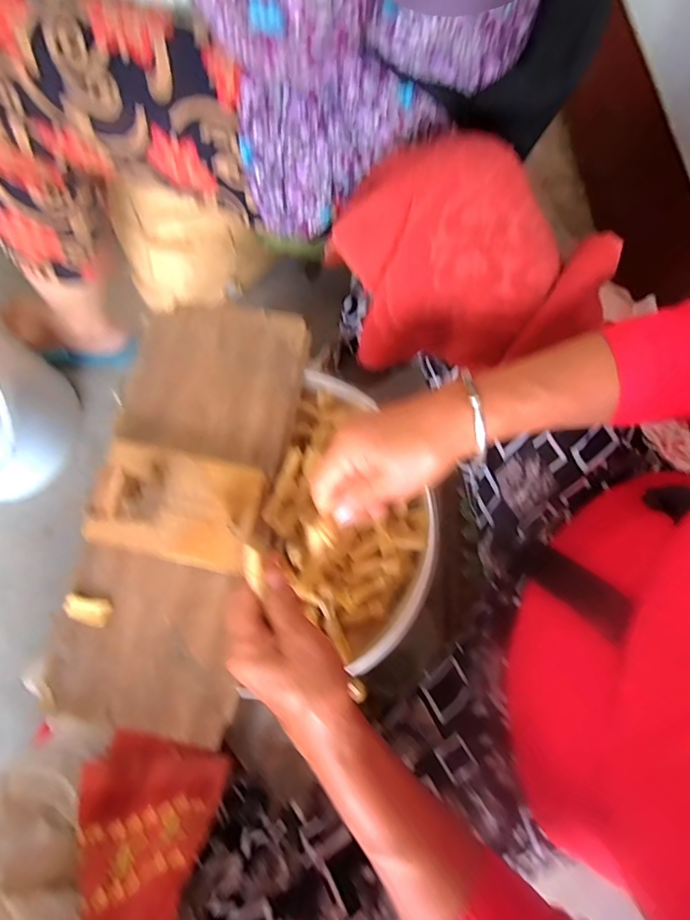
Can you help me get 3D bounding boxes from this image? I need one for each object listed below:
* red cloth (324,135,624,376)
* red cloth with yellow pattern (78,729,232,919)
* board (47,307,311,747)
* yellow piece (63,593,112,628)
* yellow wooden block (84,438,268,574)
[{"bbox_3d":[0.107,-0.160,0.371,0.220,0.101,0.144,-4,77,0],"label":"red cloth"},{"bbox_3d":[-0.156,0.359,0.376,0.129,0.296,0.086,-42,124,-8],"label":"red cloth with yellow pattern"},{"bbox_3d":[-0.145,0.037,0.410,0.152,0.029,0.385,10,77,3],"label":"board"},{"bbox_3d":[-0.228,0.132,0.395,0.042,0.005,0.022,15,78,4],"label":"yellow piece"},{"bbox_3d":[-0.149,0.040,0.401,0.143,0.026,0.093,14,77,4],"label":"yellow wooden block"}]

